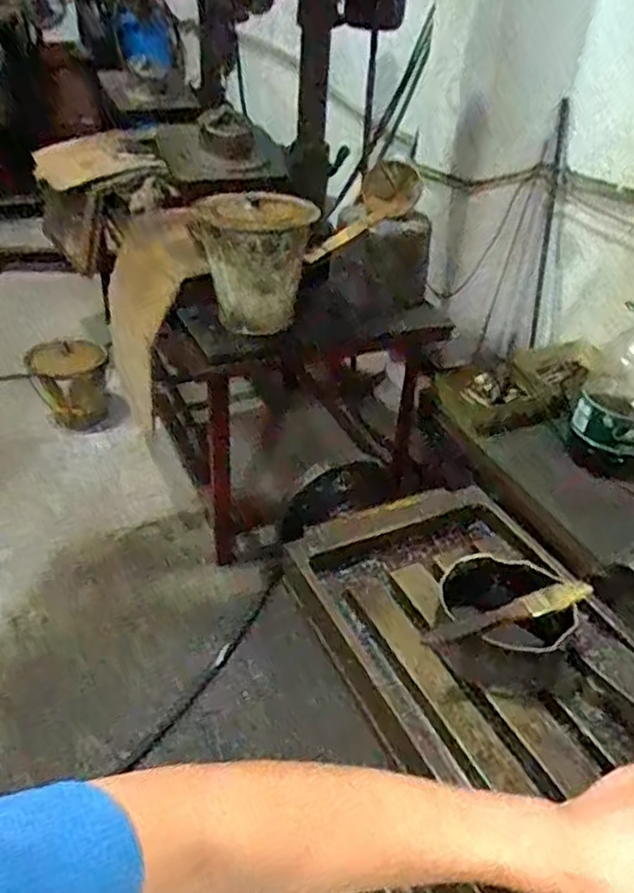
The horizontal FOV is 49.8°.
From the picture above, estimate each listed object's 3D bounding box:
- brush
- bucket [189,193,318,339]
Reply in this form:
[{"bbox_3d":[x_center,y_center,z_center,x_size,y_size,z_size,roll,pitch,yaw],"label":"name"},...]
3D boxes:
[{"bbox_3d":[0.157,0.134,0.546,0.151,0.021,0.021,-9,39,-17],"label":"brush"},{"bbox_3d":[-0.132,-0.401,1.512,0.252,0.255,0.252,3,37,-2],"label":"bucket"}]

